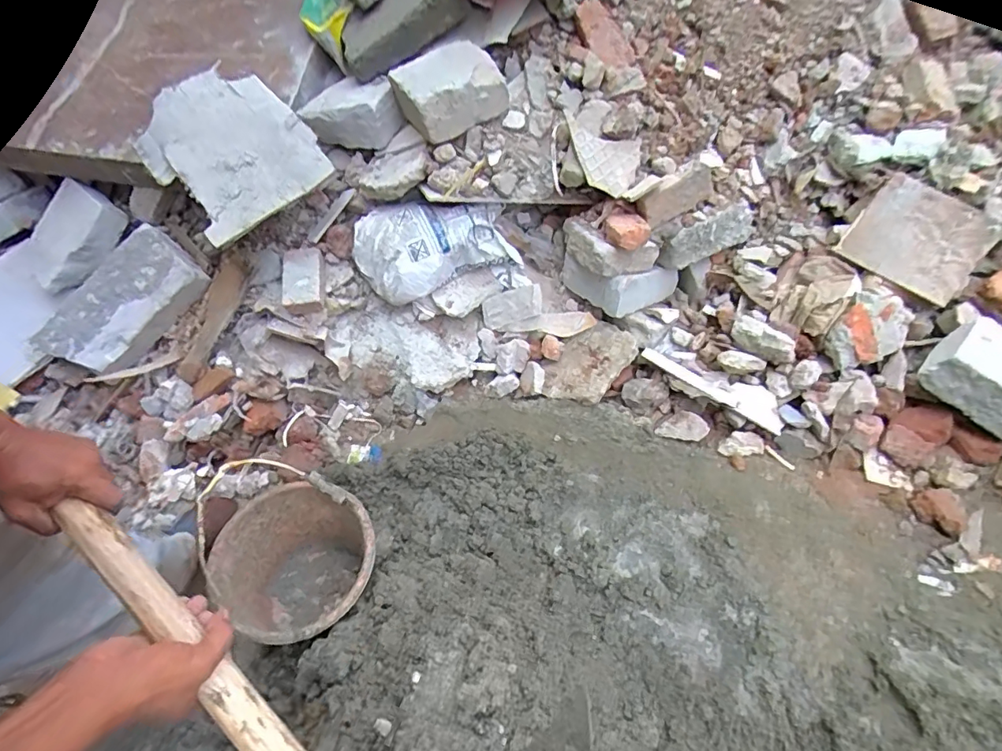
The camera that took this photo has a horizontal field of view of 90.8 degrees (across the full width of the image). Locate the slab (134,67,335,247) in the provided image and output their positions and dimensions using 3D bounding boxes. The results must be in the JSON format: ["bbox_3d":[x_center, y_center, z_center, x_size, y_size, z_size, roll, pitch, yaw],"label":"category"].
[{"bbox_3d":[-0.595,-0.495,1.070,0.304,0.022,0.413,-44,78,-6],"label":"slab"}]

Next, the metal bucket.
[{"bbox_3d":[-0.354,0.361,0.933,0.279,0.220,0.238,28,57,28],"label":"metal bucket"}]

